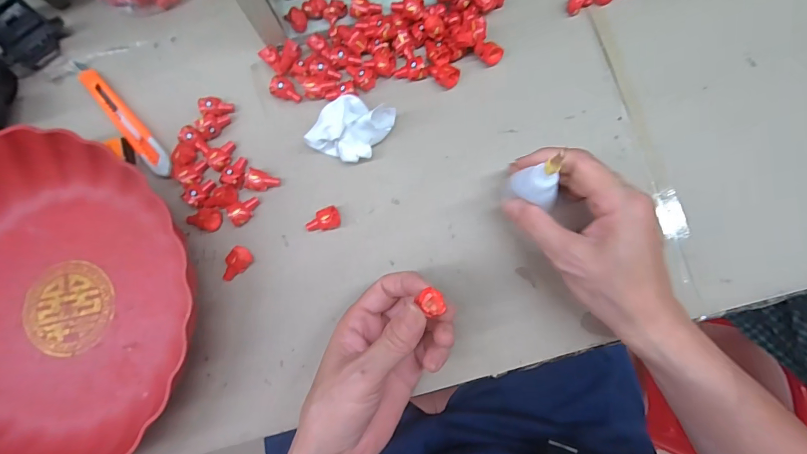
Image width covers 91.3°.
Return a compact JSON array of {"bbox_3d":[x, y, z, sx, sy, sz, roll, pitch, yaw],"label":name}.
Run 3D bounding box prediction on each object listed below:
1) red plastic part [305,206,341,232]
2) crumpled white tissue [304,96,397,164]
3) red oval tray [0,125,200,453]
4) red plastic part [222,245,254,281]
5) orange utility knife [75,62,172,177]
[{"bbox_3d":[-0.062,-0.005,0.303,0.026,0.016,0.016,-18,81,0],"label":"red plastic part"},{"bbox_3d":[-0.039,-0.076,0.298,0.046,0.036,0.054,31,84,7],"label":"crumpled white tissue"},{"bbox_3d":[-0.265,0.057,0.281,0.206,0.053,0.239,2,81,3],"label":"red oval tray"},{"bbox_3d":[-0.128,0.029,0.301,0.015,0.013,0.028,39,85,8],"label":"red plastic part"},{"bbox_3d":[-0.231,-0.090,0.322,0.019,0.005,0.131,-42,81,-4],"label":"orange utility knife"}]

